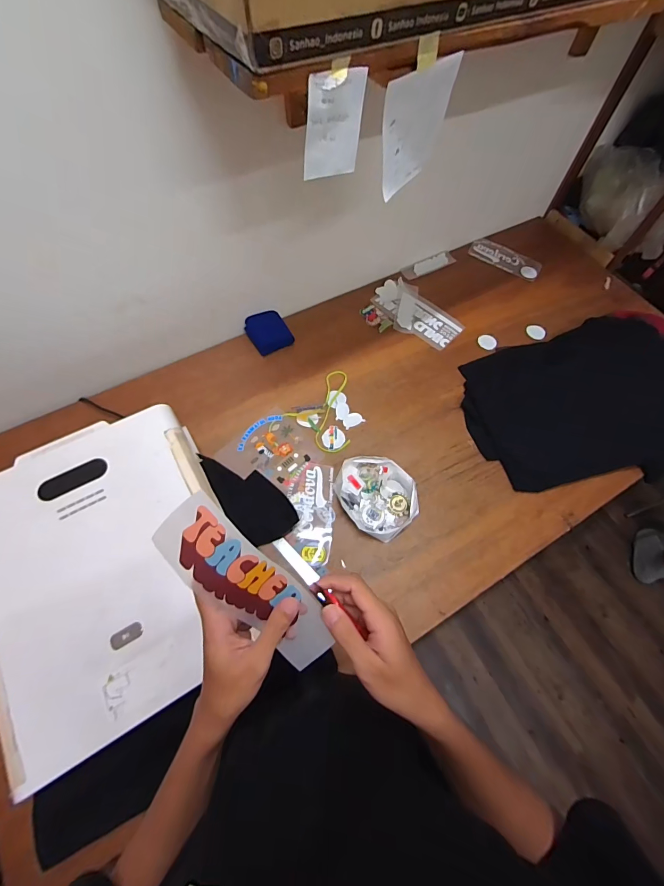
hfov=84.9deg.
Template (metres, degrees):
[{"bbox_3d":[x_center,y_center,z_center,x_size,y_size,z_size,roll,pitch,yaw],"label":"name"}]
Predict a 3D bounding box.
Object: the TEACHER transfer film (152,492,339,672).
[{"bbox_3d":[-0.071,0.130,0.328,0.188,0.031,0.060,48,69,-15],"label":"TEACHER transfer film"}]

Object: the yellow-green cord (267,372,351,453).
[{"bbox_3d":[-0.011,-0.069,0.956,0.189,0.007,0.264,41,70,16],"label":"yellow-green cord"}]

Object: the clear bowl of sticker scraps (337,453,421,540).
[{"bbox_3d":[0.101,0.118,0.847,0.162,0.043,0.194,-40,72,-18],"label":"clear bowl of sticker scraps"}]

